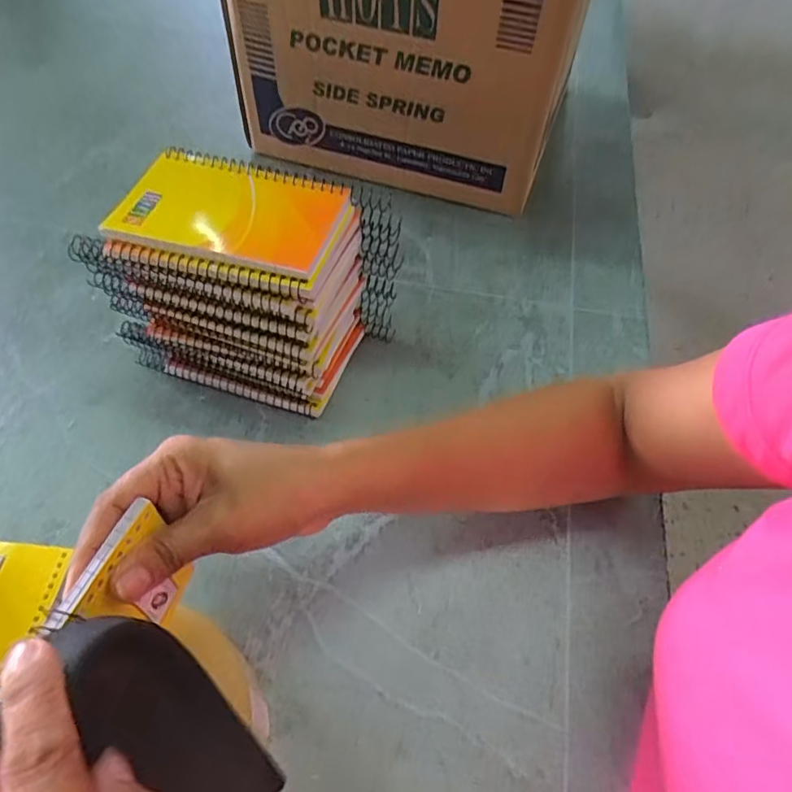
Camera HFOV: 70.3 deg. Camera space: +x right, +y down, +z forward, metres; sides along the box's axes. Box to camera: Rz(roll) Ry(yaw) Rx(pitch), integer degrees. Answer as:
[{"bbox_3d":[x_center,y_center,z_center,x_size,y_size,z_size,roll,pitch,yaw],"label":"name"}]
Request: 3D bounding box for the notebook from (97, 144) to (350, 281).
[{"bbox_3d":[-0.099,-0.114,0.343,0.133,0.009,0.083,16,55,8],"label":"notebook"}]

